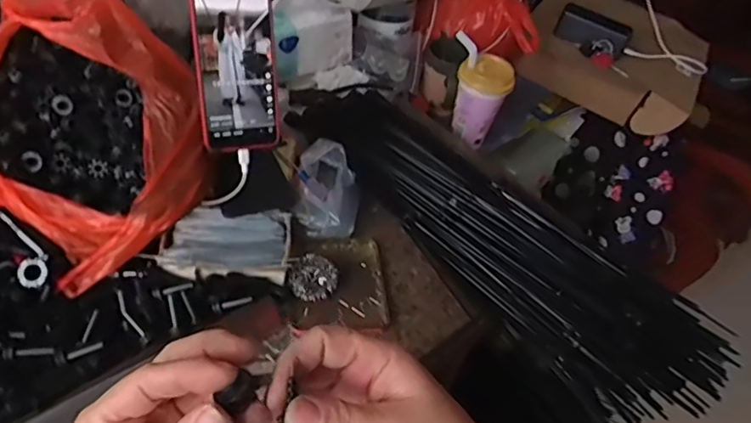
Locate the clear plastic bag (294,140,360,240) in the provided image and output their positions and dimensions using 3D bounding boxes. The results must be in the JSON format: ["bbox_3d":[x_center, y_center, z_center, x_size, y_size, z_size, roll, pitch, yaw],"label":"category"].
[{"bbox_3d":[-0.056,-0.022,0.650,0.069,0.058,0.124,3,46,-5],"label":"clear plastic bag"}]

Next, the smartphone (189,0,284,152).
[{"bbox_3d":[-0.136,-0.143,0.545,0.081,0.162,0.008,-10,22,-23],"label":"smartphone"}]

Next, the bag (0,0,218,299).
[{"bbox_3d":[-0.279,-0.091,0.528,0.208,0.158,0.243,-26,54,-29],"label":"bag"}]

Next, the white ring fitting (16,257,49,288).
[{"bbox_3d":[-0.294,0.053,0.471,0.024,0.005,0.025,-36,96,-17],"label":"white ring fitting"}]

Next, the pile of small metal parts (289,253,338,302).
[{"bbox_3d":[-0.065,0.070,0.581,0.048,0.020,0.054,5,46,-2],"label":"pile of small metal parts"}]

